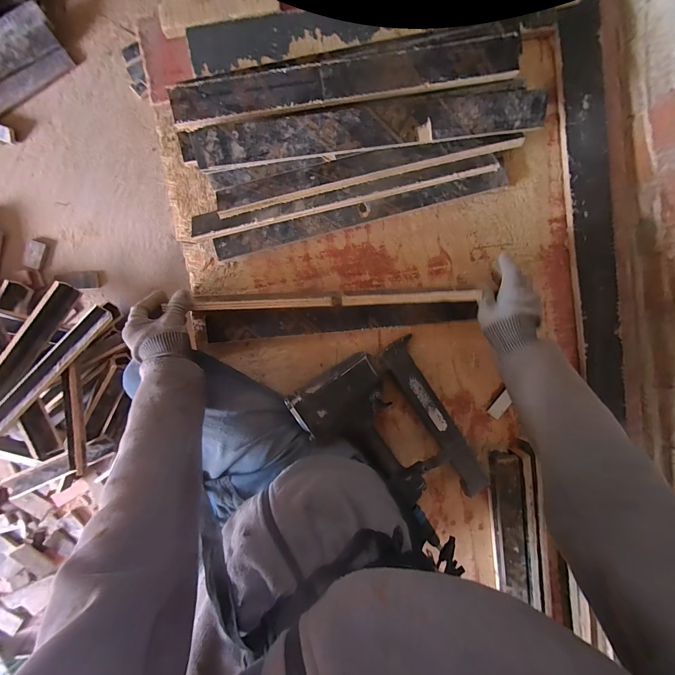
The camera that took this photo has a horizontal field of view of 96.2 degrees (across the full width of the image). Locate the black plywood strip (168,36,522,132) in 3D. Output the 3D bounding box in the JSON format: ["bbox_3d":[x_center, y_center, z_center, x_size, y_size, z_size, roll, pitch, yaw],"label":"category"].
[{"bbox_3d":[0.010,-0.366,0.434,0.495,0.010,0.059,-10,103,1],"label":"black plywood strip"}]

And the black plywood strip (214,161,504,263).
[{"bbox_3d":[0.039,-0.208,0.512,0.493,0.012,0.034,-15,111,1],"label":"black plywood strip"}]

